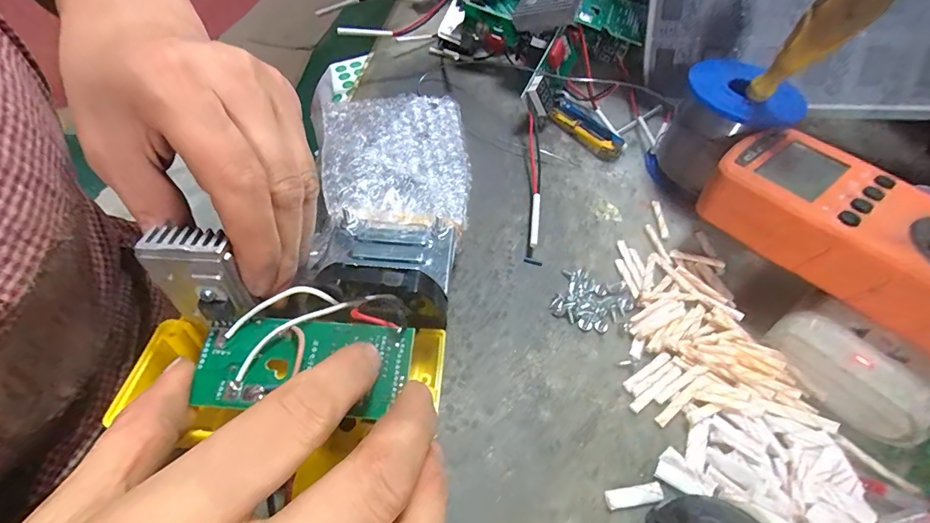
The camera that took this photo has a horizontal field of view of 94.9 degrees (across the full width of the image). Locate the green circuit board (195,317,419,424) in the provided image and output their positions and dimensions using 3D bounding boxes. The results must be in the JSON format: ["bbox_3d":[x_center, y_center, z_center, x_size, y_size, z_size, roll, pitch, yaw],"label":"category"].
[{"bbox_3d":[-0.059,0.038,0.155,0.076,0.008,0.033,0,52,0],"label":"green circuit board"}]

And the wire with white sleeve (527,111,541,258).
[{"bbox_3d":[0.044,-0.052,0.267,0.009,0.020,0.109,4,52,1],"label":"wire with white sleeve"}]

